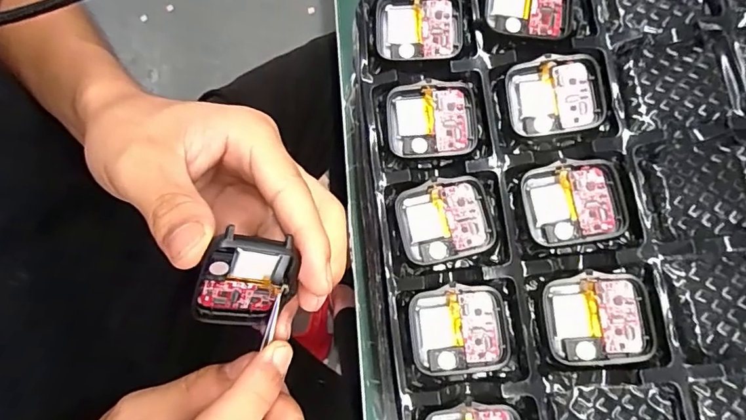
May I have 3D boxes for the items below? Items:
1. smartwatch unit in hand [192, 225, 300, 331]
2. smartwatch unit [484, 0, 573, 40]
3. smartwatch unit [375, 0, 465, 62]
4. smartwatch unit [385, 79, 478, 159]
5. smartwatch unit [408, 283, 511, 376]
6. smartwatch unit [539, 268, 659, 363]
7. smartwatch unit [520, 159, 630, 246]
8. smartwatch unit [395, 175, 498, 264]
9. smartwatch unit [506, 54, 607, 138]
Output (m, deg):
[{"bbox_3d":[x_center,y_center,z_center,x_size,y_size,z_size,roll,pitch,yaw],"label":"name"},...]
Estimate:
[{"bbox_3d":[-0.051,0.029,0.192,0.036,0.046,0.009,10,34,-25],"label":"smartwatch unit in hand"},{"bbox_3d":[0.077,-0.100,0.232,0.042,0.006,0.035,5,81,5],"label":"smartwatch unit"},{"bbox_3d":[0.024,-0.091,0.242,0.043,0.014,0.035,-1,81,4],"label":"smartwatch unit"},{"bbox_3d":[0.029,-0.043,0.231,0.044,0.007,0.036,-3,80,4],"label":"smartwatch unit"},{"bbox_3d":[0.038,0.053,0.213,0.043,0.007,0.037,-7,80,3],"label":"smartwatch unit"},{"bbox_3d":[0.097,0.047,0.205,0.041,0.010,0.036,-4,80,4],"label":"smartwatch unit"},{"bbox_3d":[0.093,-0.003,0.217,0.043,0.010,0.036,-10,80,2],"label":"smartwatch unit"},{"bbox_3d":[0.034,0.005,0.223,0.041,0.009,0.037,-15,80,2],"label":"smartwatch unit"},{"bbox_3d":[0.088,-0.053,0.227,0.041,0.014,0.036,-5,80,3],"label":"smartwatch unit"}]

